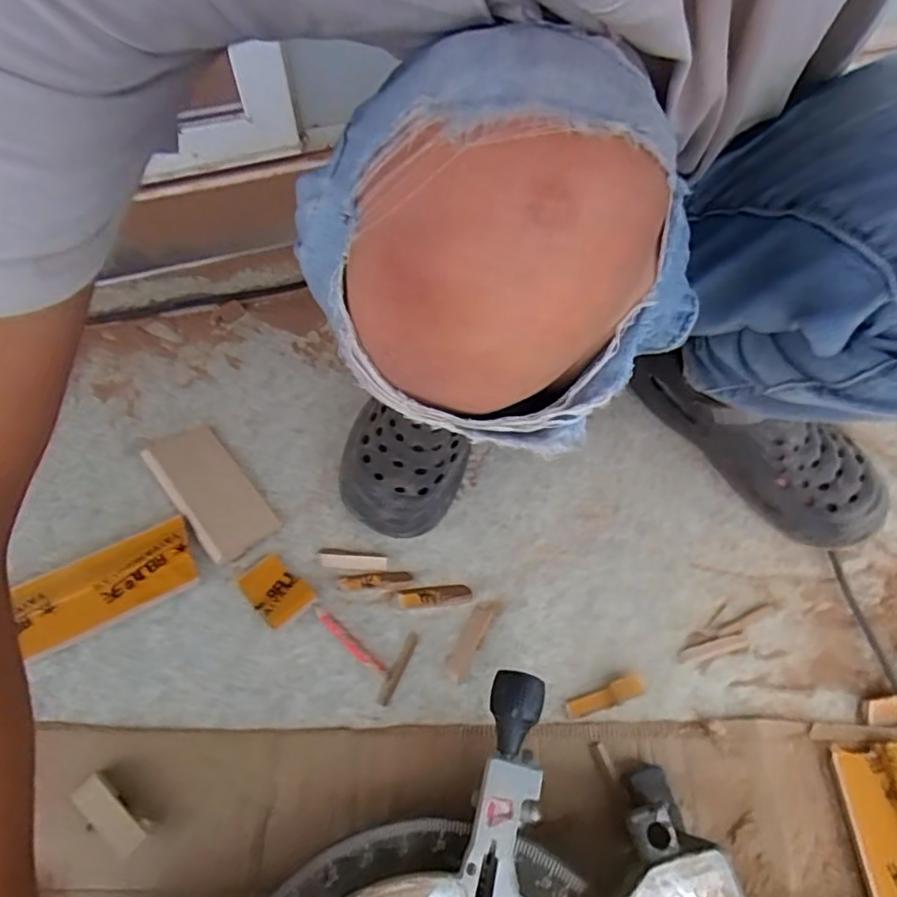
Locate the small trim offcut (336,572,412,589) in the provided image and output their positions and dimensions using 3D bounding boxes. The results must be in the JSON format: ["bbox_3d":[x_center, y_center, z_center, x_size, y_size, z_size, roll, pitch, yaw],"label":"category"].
[{"bbox_3d":[-0.072,0.128,0.575,0.070,0.010,0.014,-4,59,-5],"label":"small trim offcut"}]

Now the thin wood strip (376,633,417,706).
[{"bbox_3d":[-0.045,0.199,0.535,0.011,0.004,0.067,21,60,10],"label":"thin wood strip"}]

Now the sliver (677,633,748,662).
[{"bbox_3d":[0.248,0.186,0.555,0.067,0.004,0.012,-10,60,-9],"label":"sliver"}]

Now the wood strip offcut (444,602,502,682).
[{"bbox_3d":[0.022,0.176,0.550,0.022,0.009,0.080,27,61,13],"label":"wood strip offcut"}]

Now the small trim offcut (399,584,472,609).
[{"bbox_3d":[-0.013,0.142,0.563,0.068,0.007,0.017,-7,59,-7],"label":"small trim offcut"}]

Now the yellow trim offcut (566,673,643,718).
[{"bbox_3d":[0.139,0.221,0.524,0.075,0.007,0.018,-19,61,-14],"label":"yellow trim offcut"}]

